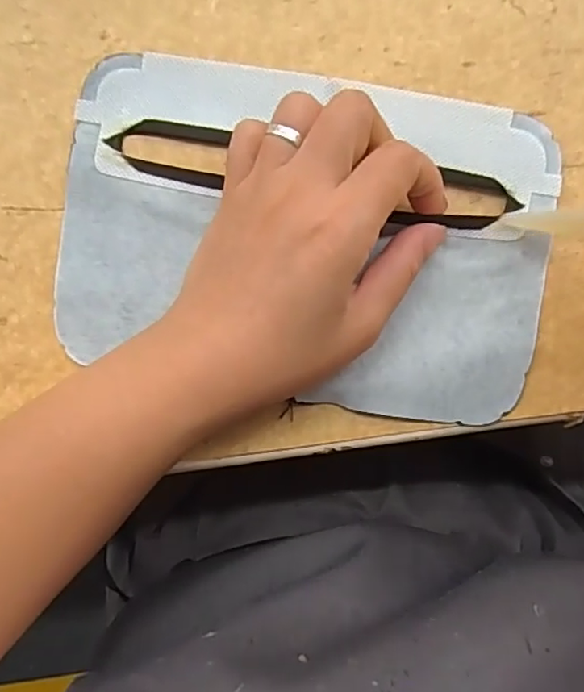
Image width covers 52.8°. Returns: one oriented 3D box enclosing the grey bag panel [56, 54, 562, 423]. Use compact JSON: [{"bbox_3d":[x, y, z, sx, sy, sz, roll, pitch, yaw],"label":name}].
[{"bbox_3d":[0.006,-0.043,0.242,0.197,0.008,0.129,8,95,1],"label":"grey bag panel"}]

